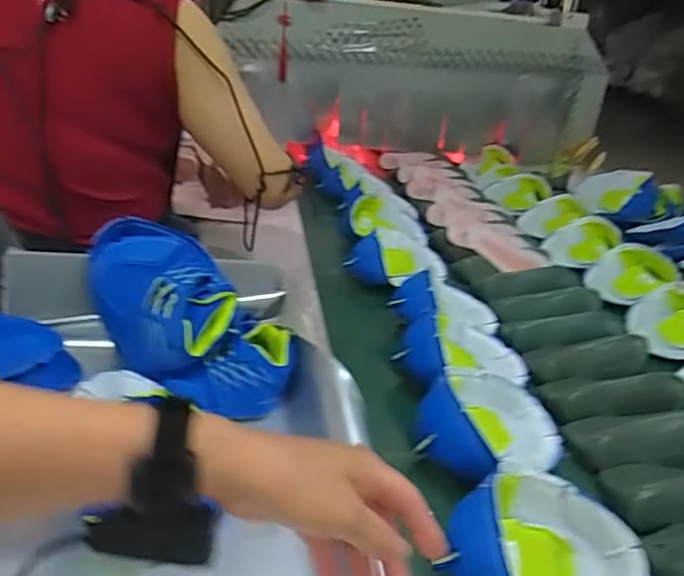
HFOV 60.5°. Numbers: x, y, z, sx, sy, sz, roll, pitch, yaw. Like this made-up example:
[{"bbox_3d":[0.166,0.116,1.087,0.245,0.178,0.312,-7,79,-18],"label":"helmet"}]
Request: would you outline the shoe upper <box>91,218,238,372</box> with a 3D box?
[{"bbox_3d":[-0.233,0.003,0.766,0.176,0.132,0.127,27,35,35],"label":"shoe upper"}]

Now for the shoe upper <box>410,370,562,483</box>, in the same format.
[{"bbox_3d":[0.186,0.181,0.767,0.207,0.093,0.099,1,25,-39],"label":"shoe upper"}]

